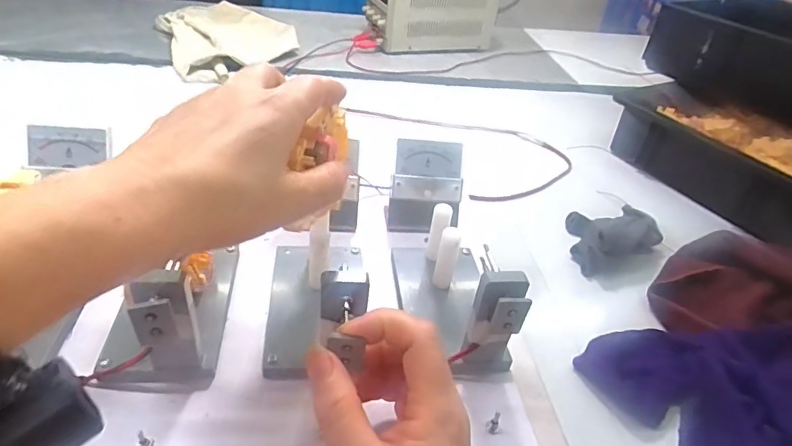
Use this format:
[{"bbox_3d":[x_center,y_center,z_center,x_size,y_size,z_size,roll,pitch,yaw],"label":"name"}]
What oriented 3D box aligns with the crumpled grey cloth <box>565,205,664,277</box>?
[{"bbox_3d":[0.246,0.006,0.575,0.114,0.045,0.092,-11,41,-22],"label":"crumpled grey cloth"}]

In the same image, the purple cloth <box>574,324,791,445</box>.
[{"bbox_3d":[0.282,0.151,0.401,0.182,0.041,0.198,-11,41,-23],"label":"purple cloth"}]

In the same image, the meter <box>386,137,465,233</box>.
[{"bbox_3d":[0.027,-0.032,0.444,0.063,0.067,0.046,5,37,-4],"label":"meter"}]

